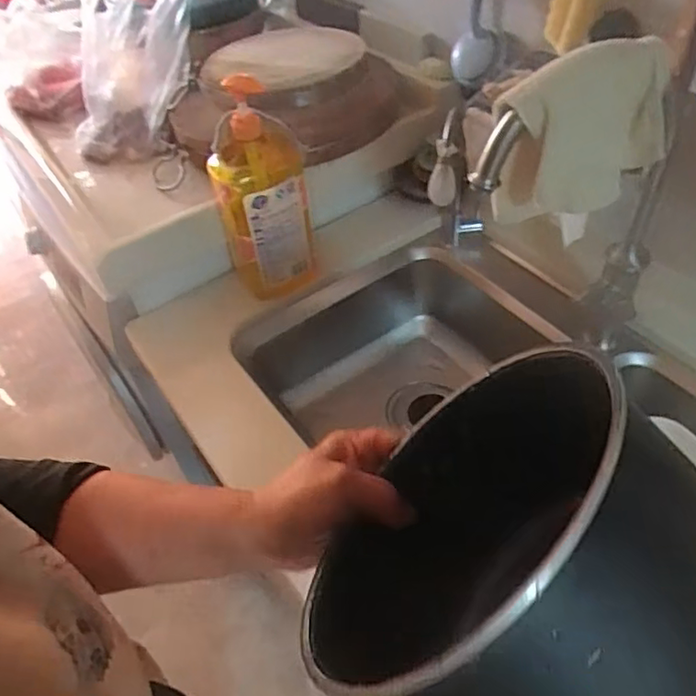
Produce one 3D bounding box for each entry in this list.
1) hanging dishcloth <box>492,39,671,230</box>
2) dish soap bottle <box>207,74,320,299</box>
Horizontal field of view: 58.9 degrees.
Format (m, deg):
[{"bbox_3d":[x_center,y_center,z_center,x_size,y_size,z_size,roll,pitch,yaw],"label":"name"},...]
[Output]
[{"bbox_3d":[0.210,-0.186,0.563,0.151,0.160,0.045,-13,47,-6],"label":"hanging dishcloth"},{"bbox_3d":[-0.107,-0.178,0.795,0.114,0.252,0.058,-12,47,-4],"label":"dish soap bottle"}]

